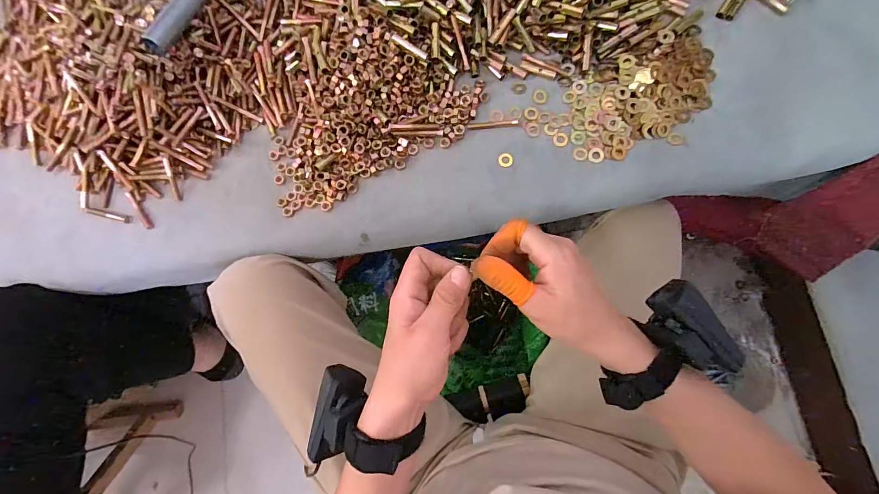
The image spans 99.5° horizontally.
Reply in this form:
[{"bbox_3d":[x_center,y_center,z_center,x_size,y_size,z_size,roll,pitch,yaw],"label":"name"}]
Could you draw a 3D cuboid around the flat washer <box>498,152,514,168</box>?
[{"bbox_3d":[0.075,-0.100,0.423,0.017,0.004,0.016,-1,82,4],"label":"flat washer"}]

